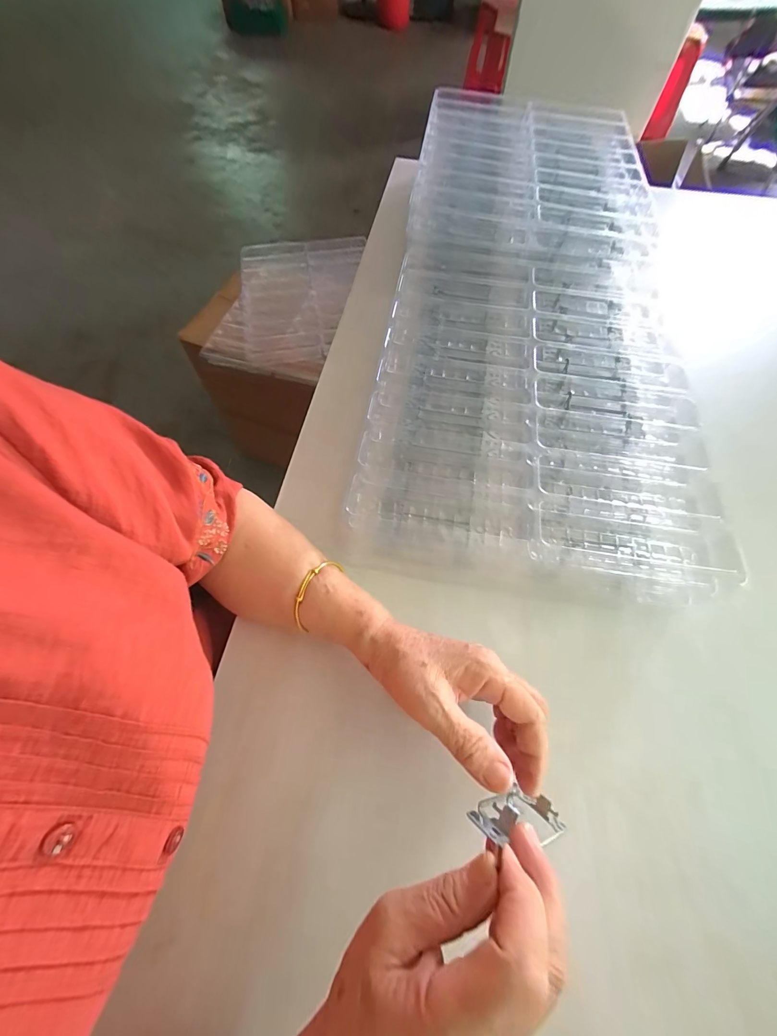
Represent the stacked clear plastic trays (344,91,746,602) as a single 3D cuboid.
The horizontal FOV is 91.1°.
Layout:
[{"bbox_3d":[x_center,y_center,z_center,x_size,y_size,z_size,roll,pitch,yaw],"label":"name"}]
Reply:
[{"bbox_3d":[0.182,-0.285,0.497,0.345,0.096,0.743,8,64,4],"label":"stacked clear plastic trays"}]

